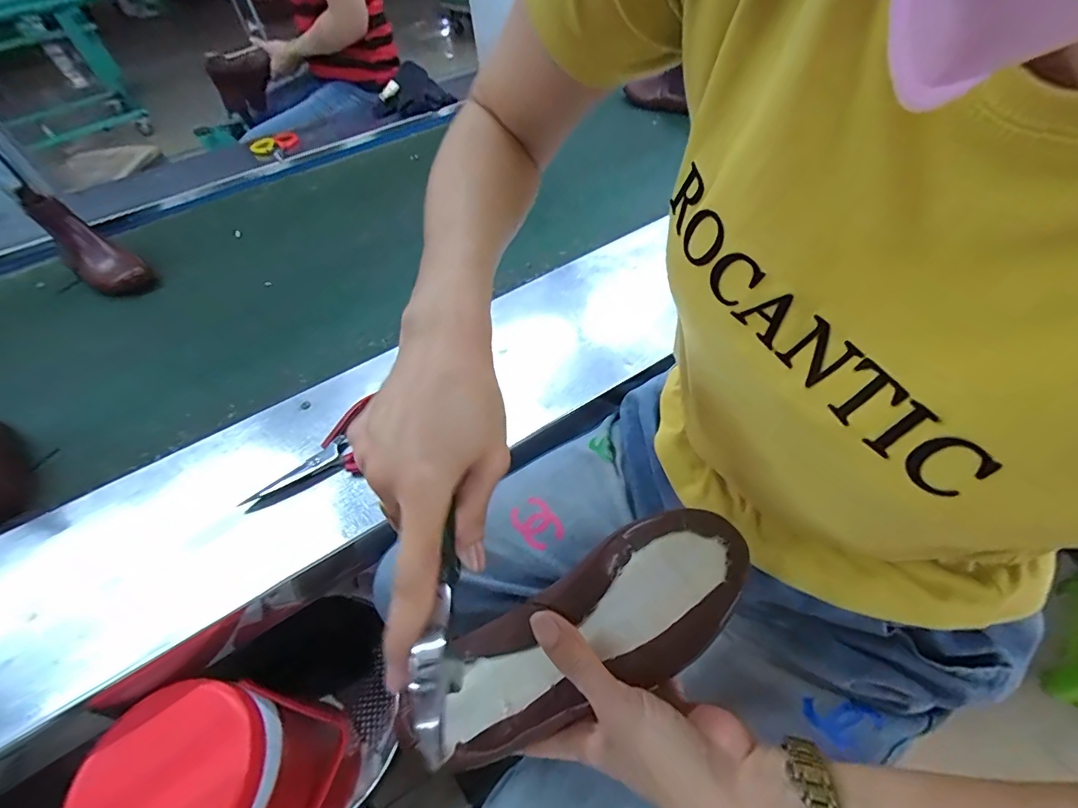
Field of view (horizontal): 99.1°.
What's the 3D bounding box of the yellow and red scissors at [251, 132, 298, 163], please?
[{"bbox_3d":[-0.644,-0.633,1.124,0.108,0.020,0.156,-28,54,-16],"label":"yellow and red scissors"}]

